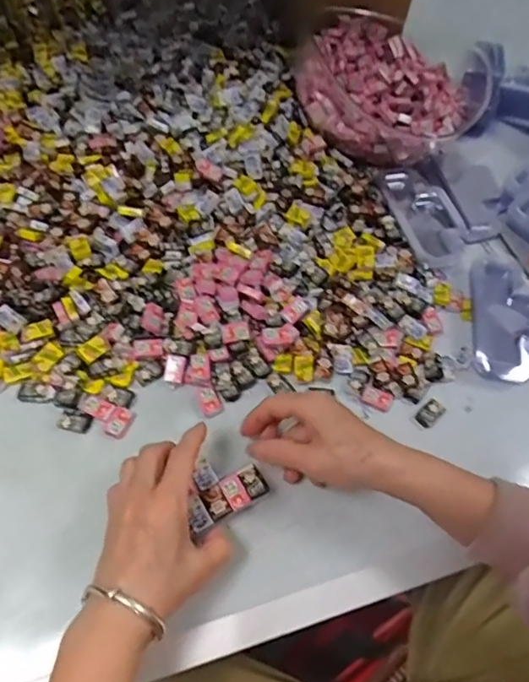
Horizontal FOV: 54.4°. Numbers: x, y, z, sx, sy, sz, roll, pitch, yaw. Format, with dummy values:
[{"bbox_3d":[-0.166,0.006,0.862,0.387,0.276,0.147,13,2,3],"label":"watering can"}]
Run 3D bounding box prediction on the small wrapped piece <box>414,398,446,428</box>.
[{"bbox_3d":[0.155,0.067,0.479,0.027,0.011,0.018,-37,68,-23],"label":"small wrapped piece"}]

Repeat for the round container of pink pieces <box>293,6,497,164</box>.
[{"bbox_3d":[0.151,-0.305,0.627,0.217,0.088,0.205,2,59,-3],"label":"round container of pink pieces"}]

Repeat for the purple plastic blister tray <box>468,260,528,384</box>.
[{"bbox_3d":[0.251,-0.023,0.523,0.080,0.018,0.142,9,59,1],"label":"purple plastic blister tray"}]

